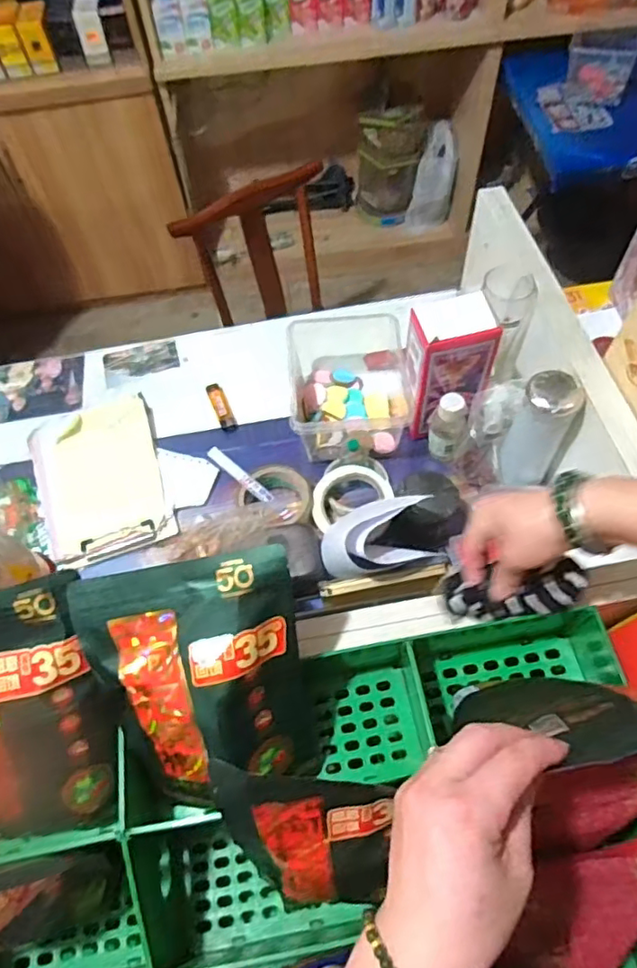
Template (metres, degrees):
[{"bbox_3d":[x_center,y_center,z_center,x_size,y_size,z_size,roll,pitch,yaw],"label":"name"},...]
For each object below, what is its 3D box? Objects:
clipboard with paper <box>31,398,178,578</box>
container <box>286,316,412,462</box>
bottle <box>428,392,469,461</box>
[{"bbox_3d":[-0.300,-0.011,0.805,0.169,0.013,0.252,-19,61,-9],"label":"clipboard with paper"},{"bbox_3d":[0.042,-0.148,0.813,0.157,0.095,0.211,-4,60,0],"label":"container"},{"bbox_3d":[0.168,-0.074,0.749,0.044,0.091,0.046,-1,60,1],"label":"bottle"}]

